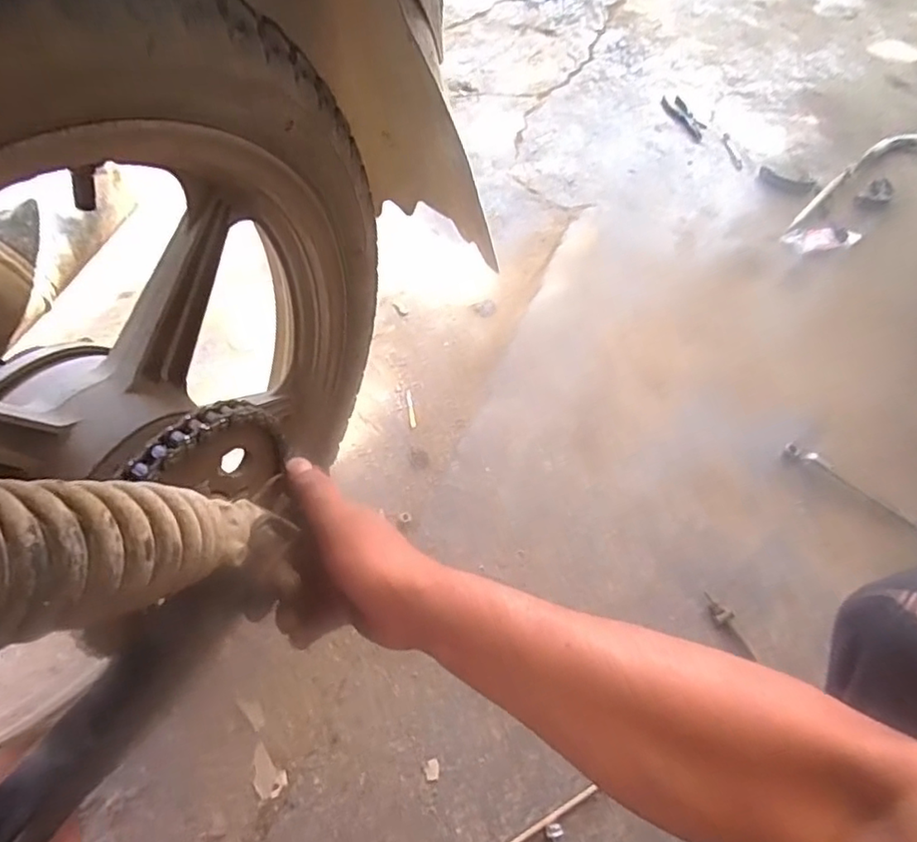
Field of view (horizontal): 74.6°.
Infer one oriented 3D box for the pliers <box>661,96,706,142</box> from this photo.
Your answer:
[{"bbox_3d":[0.565,-0.757,1.499,0.071,0.010,0.186,-13,56,-15],"label":"pliers"}]

